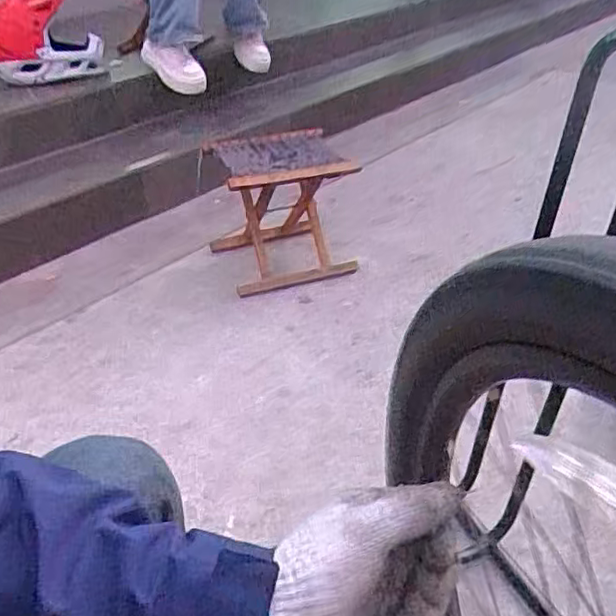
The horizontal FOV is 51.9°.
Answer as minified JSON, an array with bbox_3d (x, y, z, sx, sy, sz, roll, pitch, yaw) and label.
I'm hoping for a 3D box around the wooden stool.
[{"bbox_3d":[-0.063,-0.239,1.506,0.280,0.324,0.279,-14,35,-10],"label":"wooden stool"}]

